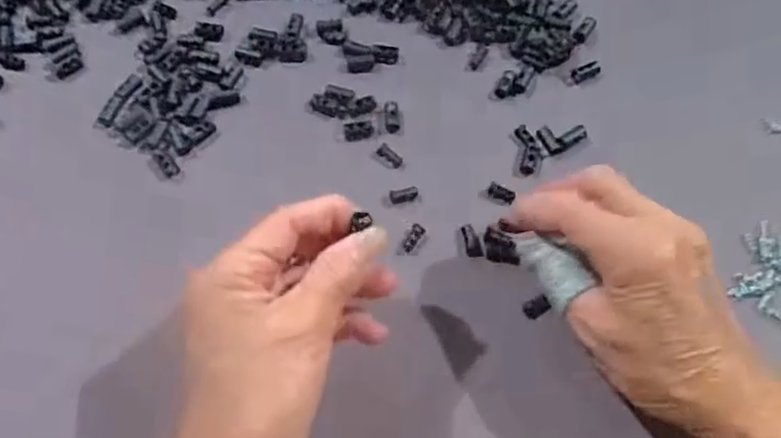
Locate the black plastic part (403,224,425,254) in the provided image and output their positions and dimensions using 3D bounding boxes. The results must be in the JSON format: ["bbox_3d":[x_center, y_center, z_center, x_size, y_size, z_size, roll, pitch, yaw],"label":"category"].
[{"bbox_3d":[0.014,0.011,0.363,0.008,0.007,0.020,31,66,14],"label":"black plastic part"}]

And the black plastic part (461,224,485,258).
[{"bbox_3d":[0.047,0.013,0.362,0.009,0.005,0.020,-22,91,-9],"label":"black plastic part"}]

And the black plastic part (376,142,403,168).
[{"bbox_3d":[-0.001,-0.038,0.386,0.010,0.007,0.018,-40,70,-19],"label":"black plastic part"}]

